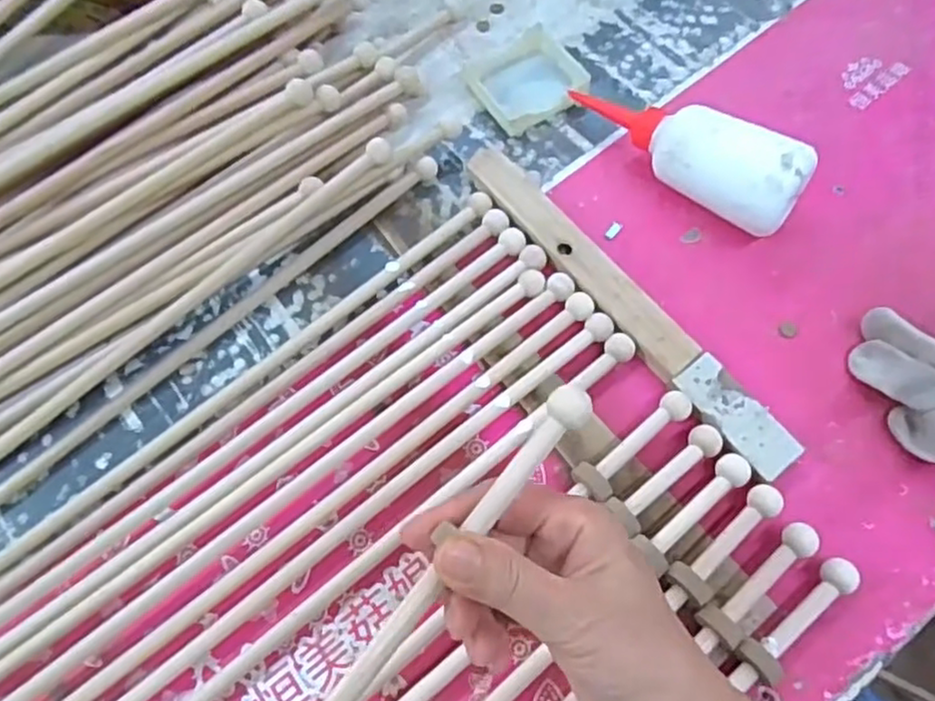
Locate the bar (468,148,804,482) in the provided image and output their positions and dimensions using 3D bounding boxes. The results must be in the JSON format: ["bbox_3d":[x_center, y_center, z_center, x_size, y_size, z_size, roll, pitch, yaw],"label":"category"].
[{"bbox_3d":[0.099,-0.034,0.455,0.031,0.018,0.284,-37,71,-12],"label":"bar"}]

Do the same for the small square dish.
[{"bbox_3d":[0.045,-0.212,0.534,0.077,0.013,0.073,-30,70,-10],"label":"small square dish"}]

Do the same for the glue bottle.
[{"bbox_3d":[0.150,-0.142,0.480,0.173,0.055,0.051,38,73,28],"label":"glue bottle"}]

